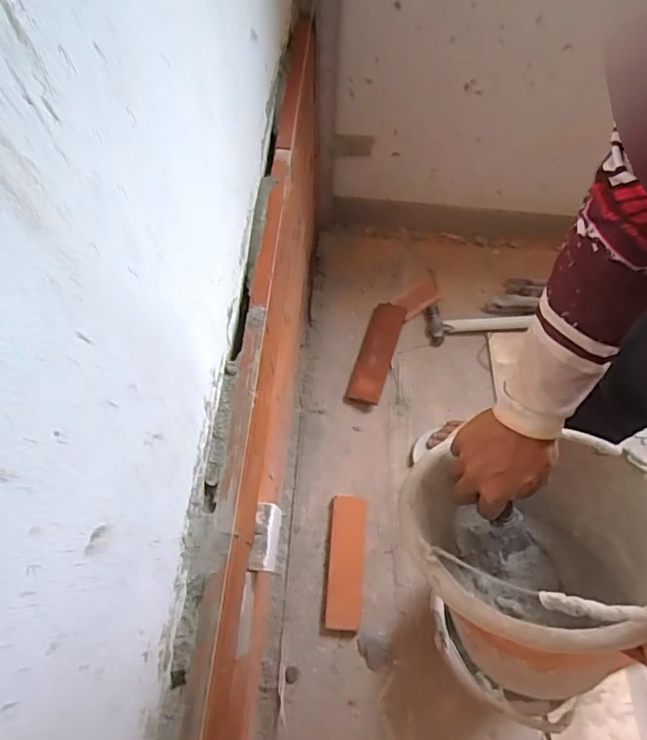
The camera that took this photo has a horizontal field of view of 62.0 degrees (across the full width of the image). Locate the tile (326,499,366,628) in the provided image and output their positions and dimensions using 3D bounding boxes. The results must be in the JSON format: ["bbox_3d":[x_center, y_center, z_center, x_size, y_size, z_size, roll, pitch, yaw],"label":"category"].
[{"bbox_3d":[0.045,0.354,1.005,0.066,0.017,0.229,4,68,1],"label":"tile"}]

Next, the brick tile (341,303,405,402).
[{"bbox_3d":[0.114,-0.037,1.157,0.072,0.023,0.242,17,69,6],"label":"brick tile"}]

